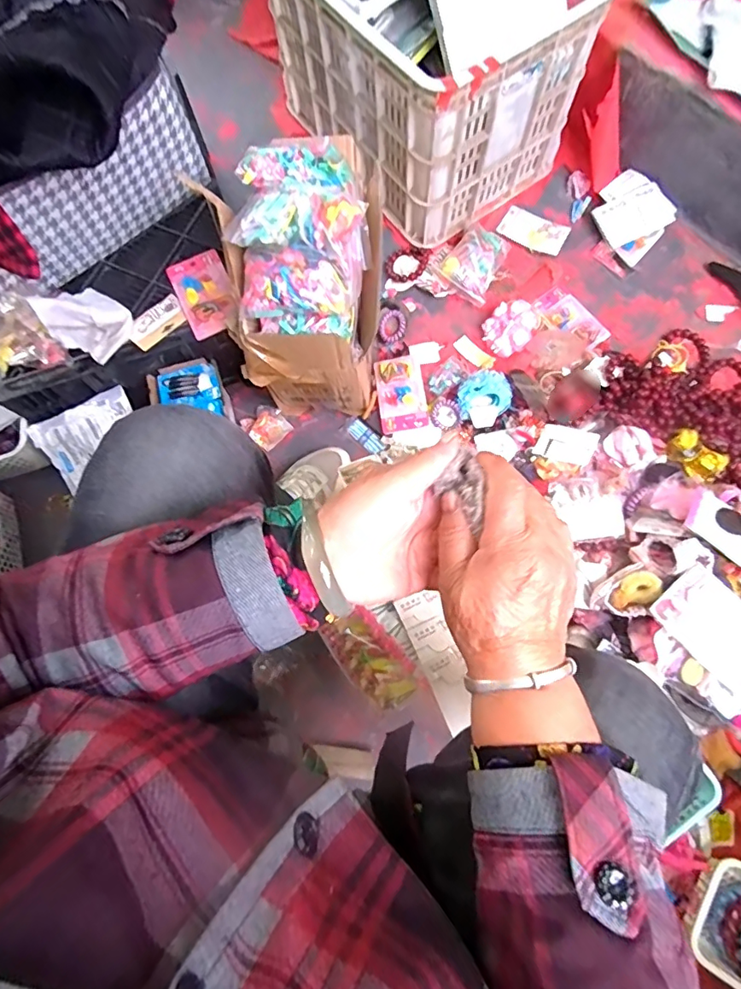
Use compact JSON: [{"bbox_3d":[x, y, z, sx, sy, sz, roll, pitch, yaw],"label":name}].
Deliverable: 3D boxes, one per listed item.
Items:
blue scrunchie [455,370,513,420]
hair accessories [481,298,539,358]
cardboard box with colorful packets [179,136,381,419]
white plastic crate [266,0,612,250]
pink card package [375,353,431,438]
[{"bbox_3d":[0.191,-0.167,0.844,0.088,0.038,0.081,-3,75,1],"label":"blue scrunchie"},{"bbox_3d":[0.246,-0.293,0.886,0.083,0.034,0.098,41,80,12],"label":"hair accessories"},{"bbox_3d":[-0.086,-0.275,0.734,0.197,0.320,0.233,-8,75,0],"label":"cardboard box with colorful packets"},{"bbox_3d":[0.084,-0.767,0.861,0.336,0.333,0.473,-35,76,-7],"label":"white plastic crate"},{"bbox_3d":[0.051,-0.170,0.849,0.077,0.019,0.129,-9,75,0],"label":"pink card package"}]

